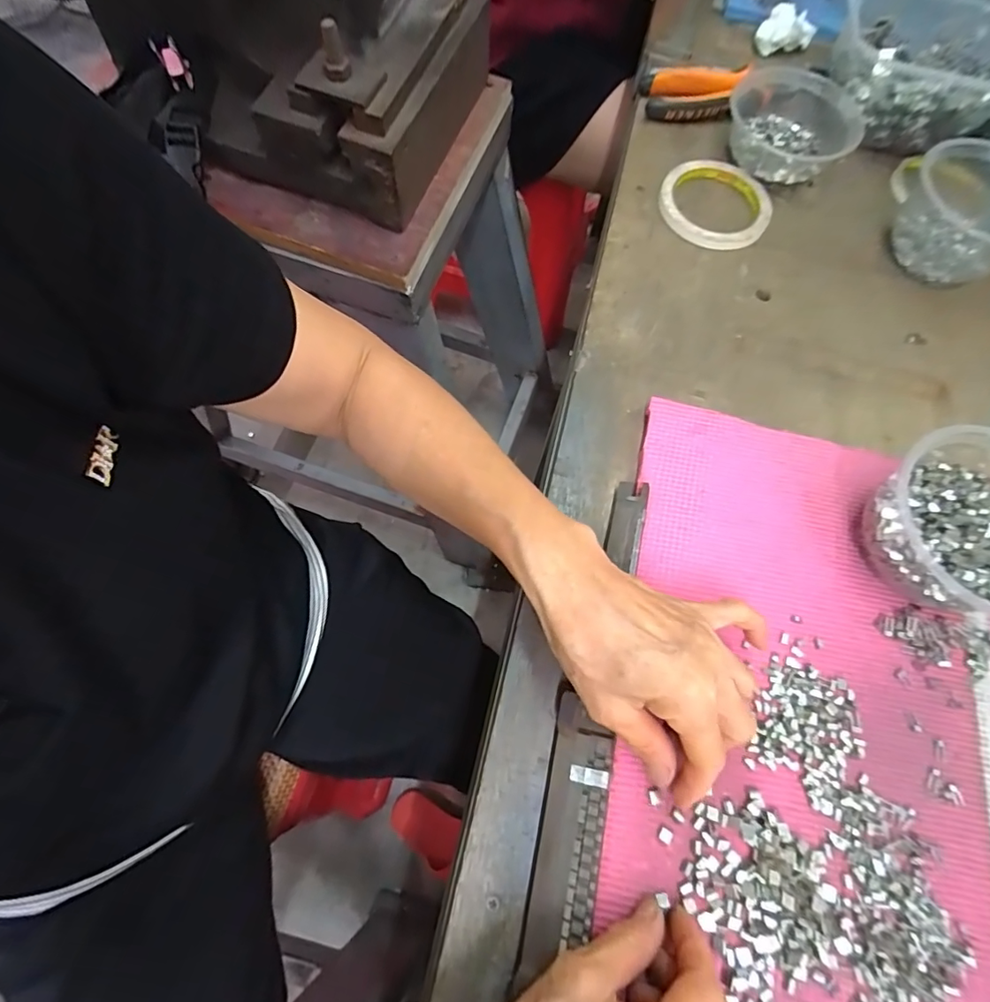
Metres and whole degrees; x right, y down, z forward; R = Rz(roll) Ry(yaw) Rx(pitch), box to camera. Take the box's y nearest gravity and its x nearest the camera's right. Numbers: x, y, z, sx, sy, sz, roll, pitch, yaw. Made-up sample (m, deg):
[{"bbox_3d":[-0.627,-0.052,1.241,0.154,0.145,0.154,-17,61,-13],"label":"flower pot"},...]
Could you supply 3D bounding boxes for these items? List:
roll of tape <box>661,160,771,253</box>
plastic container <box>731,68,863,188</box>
[{"bbox_3d":[0.198,-0.267,0.458,0.097,0.017,0.097,1,68,-2],"label":"roll of tape"},{"bbox_3d":[0.271,-0.342,0.477,0.115,0.046,0.117,29,70,9],"label":"plastic container"}]

